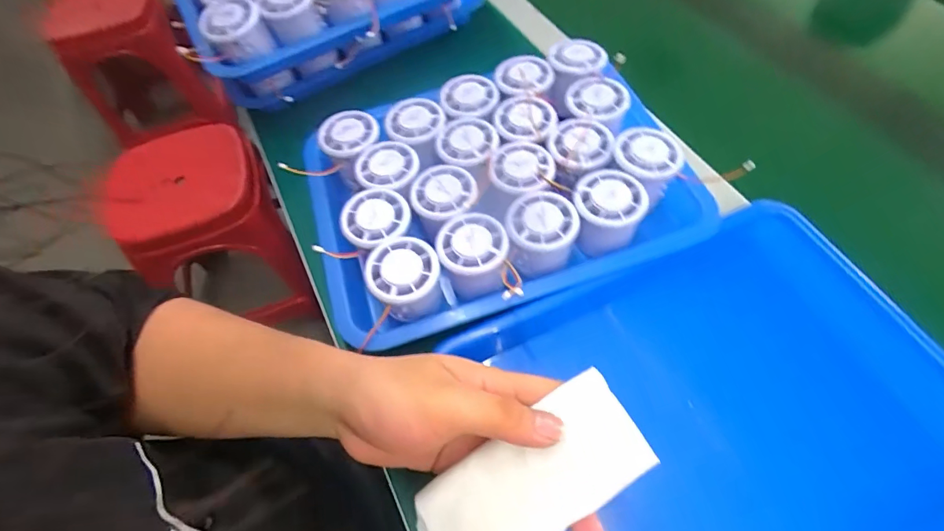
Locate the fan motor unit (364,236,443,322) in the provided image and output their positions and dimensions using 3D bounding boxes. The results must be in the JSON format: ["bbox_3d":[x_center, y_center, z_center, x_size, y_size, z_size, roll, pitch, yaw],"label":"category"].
[{"bbox_3d":[-0.053,0.012,0.363,0.056,0.043,0.060,-6,59,1],"label":"fan motor unit"}]

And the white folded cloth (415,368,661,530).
[{"bbox_3d":[0.028,0.123,0.248,0.139,0.013,0.063,-41,62,9],"label":"white folded cloth"}]

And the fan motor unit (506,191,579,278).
[{"bbox_3d":[0.057,-0.026,0.377,0.056,0.045,0.057,-3,59,3],"label":"fan motor unit"}]

